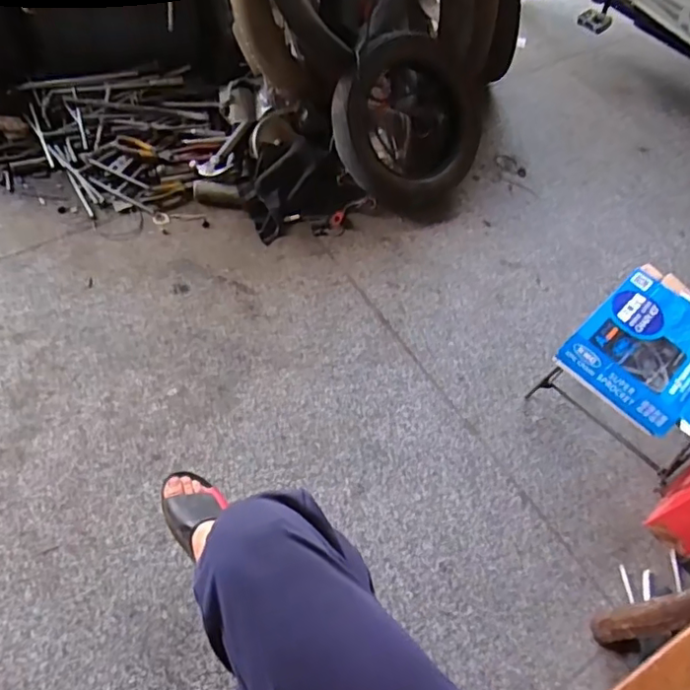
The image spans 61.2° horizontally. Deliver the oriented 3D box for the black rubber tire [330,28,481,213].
[{"bbox_3d":[0.156,-0.529,1.369,0.380,0.370,0.075,-46,28,-5],"label":"black rubber tire"}]

